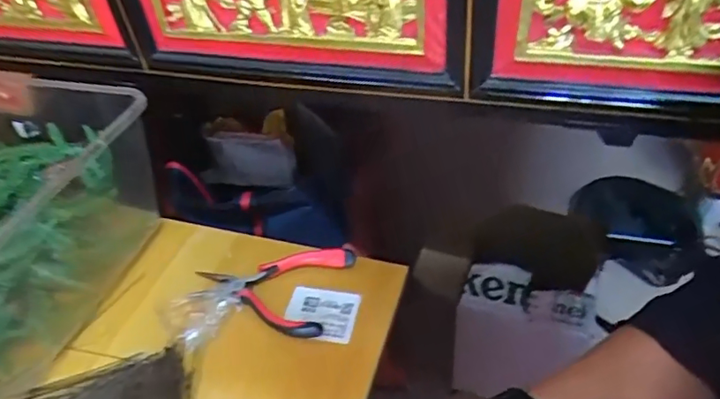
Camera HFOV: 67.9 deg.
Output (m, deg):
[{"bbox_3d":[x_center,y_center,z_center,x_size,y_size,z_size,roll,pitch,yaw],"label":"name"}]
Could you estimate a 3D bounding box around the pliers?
[{"bbox_3d":[-0.078,0.069,0.465,0.124,0.016,0.088,11,44,17],"label":"pliers"}]

